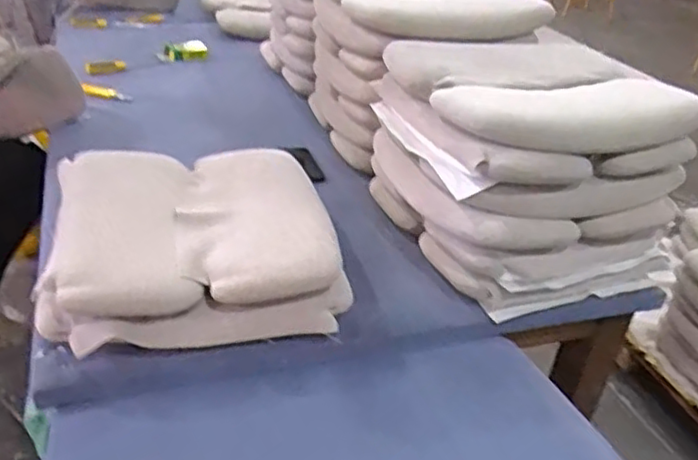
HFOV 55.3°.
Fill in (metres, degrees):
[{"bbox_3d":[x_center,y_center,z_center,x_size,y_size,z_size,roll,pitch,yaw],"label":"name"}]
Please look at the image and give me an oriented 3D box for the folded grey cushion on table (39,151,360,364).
[{"bbox_3d":[-0.254,0.012,1.095,0.416,0.129,0.421,-2,32,-14],"label":"folded grey cushion on table"}]

